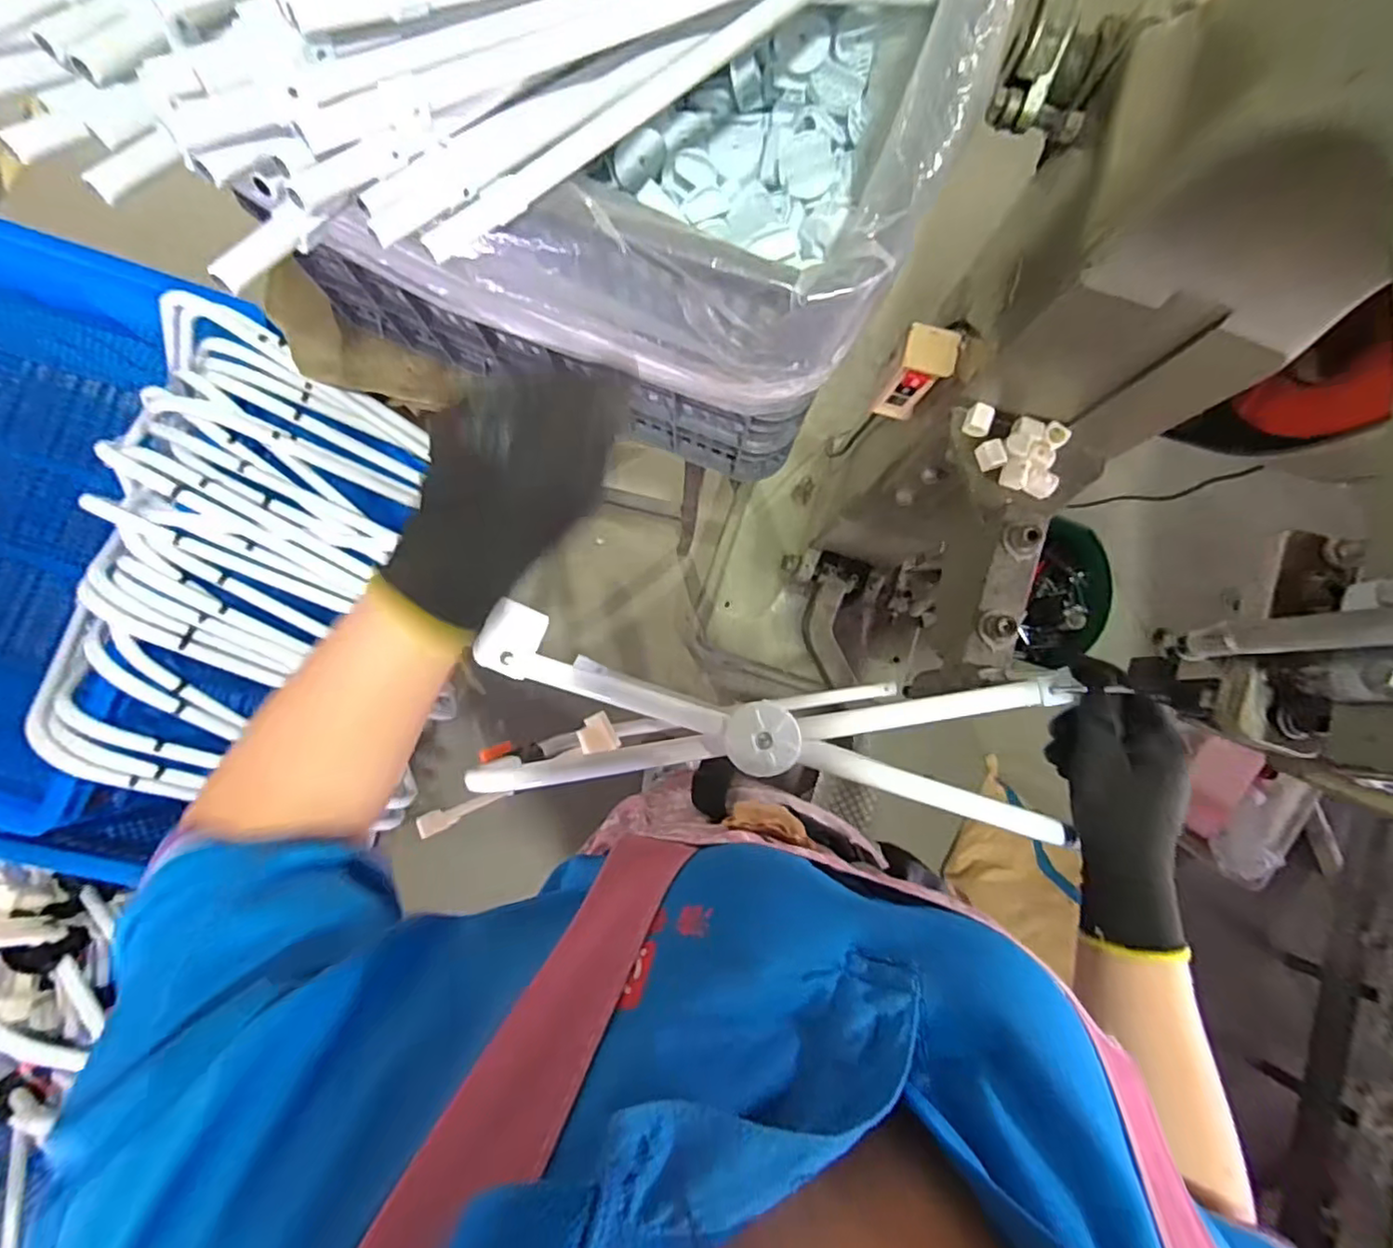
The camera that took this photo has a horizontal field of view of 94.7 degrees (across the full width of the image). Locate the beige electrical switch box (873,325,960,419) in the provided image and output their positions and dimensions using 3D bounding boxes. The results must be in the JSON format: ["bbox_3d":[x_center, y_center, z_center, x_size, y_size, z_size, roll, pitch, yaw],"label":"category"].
[{"bbox_3d":[0.218,-0.254,0.653,0.053,0.119,0.040,9,84,-1],"label":"beige electrical switch box"}]

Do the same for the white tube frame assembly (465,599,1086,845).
[{"bbox_3d":[0.050,0.065,0.423,0.372,0.049,0.115,4,84,-6],"label":"white tube frame assembly"}]

